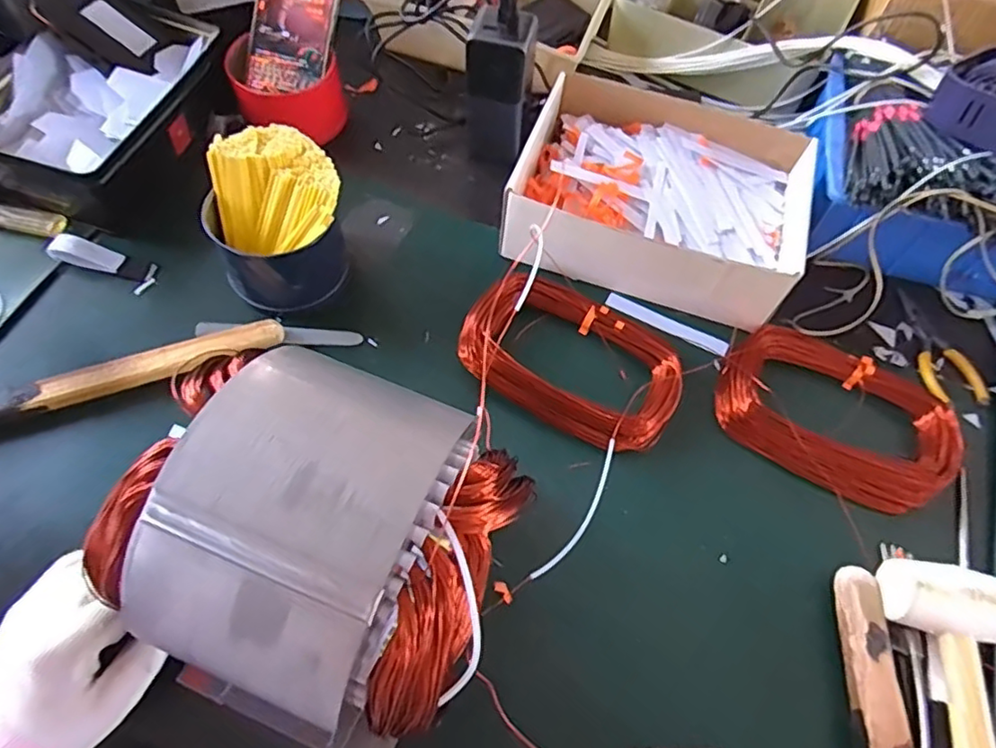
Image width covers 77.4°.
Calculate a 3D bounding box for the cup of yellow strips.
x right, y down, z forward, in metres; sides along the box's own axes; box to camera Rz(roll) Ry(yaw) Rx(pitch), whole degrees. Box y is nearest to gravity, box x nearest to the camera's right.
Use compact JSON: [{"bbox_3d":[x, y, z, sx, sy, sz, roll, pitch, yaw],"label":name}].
[{"bbox_3d":[-0.177,-0.122,0.499,0.102,0.098,0.100,1,63,-3],"label":"cup of yellow strips"}]

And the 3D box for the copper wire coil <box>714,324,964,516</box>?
[{"bbox_3d":[0.266,0.030,0.486,0.174,0.022,0.124,36,66,14],"label":"copper wire coil"}]

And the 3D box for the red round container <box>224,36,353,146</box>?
[{"bbox_3d":[-0.201,-0.270,0.602,0.099,0.064,0.094,1,63,-3],"label":"red round container"}]

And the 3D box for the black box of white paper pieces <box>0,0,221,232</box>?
[{"bbox_3d":[-0.355,-0.252,0.561,0.148,0.073,0.227,17,63,5],"label":"black box of white paper pieces"}]

